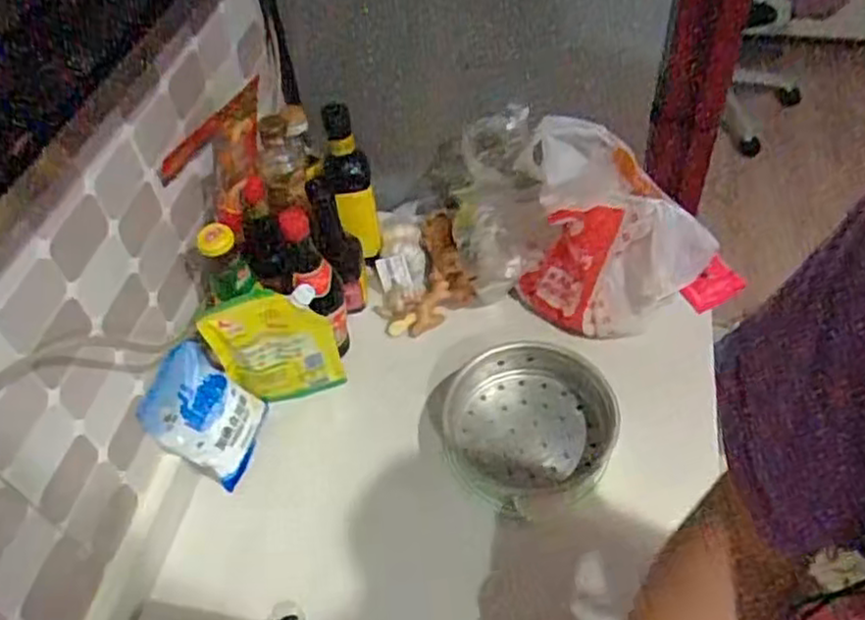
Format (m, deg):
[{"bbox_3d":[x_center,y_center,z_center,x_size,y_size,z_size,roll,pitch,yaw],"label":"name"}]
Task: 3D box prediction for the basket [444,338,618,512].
[{"bbox_3d":[0.113,0.126,0.807,0.193,0.050,0.185,-2,50,2],"label":"basket"}]

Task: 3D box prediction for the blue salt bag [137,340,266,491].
[{"bbox_3d":[-0.246,0.112,0.792,0.038,0.156,0.104,-7,44,42],"label":"blue salt bag"}]

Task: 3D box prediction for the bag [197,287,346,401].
[{"bbox_3d":[-0.174,0.043,0.818,0.128,0.165,0.027,-13,50,-7],"label":"bag"}]

